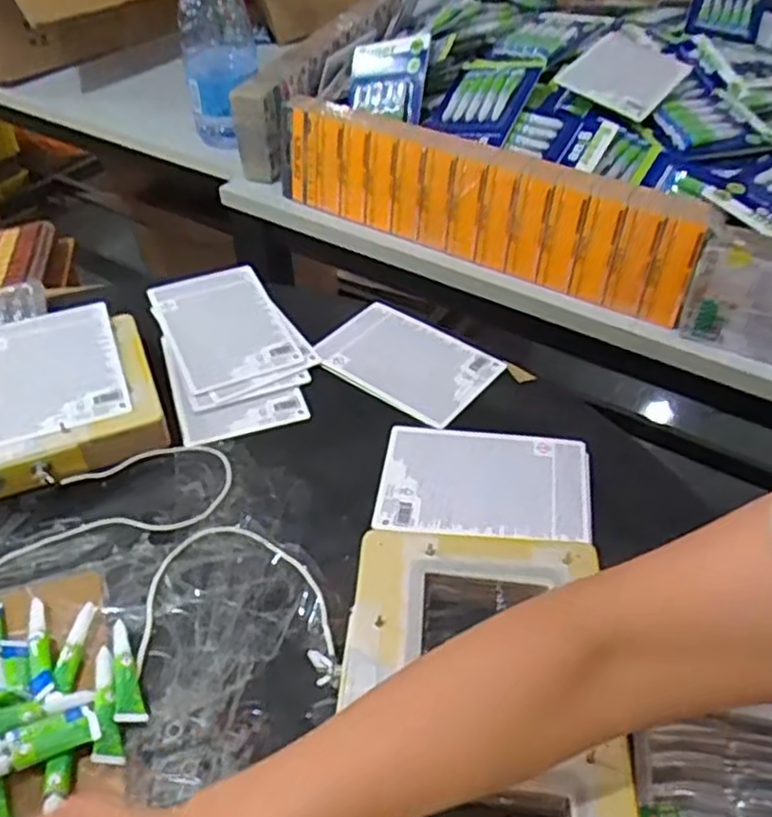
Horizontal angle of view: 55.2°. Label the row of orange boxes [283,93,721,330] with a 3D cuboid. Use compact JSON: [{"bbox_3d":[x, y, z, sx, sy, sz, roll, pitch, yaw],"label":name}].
[{"bbox_3d":[0.101,-0.240,0.842,0.516,0.124,0.070,28,51,25],"label":"row of orange boxes"}]

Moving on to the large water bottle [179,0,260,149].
[{"bbox_3d":[-0.226,-0.484,1.015,0.101,0.239,0.093,-10,45,-10],"label":"large water bottle"}]

